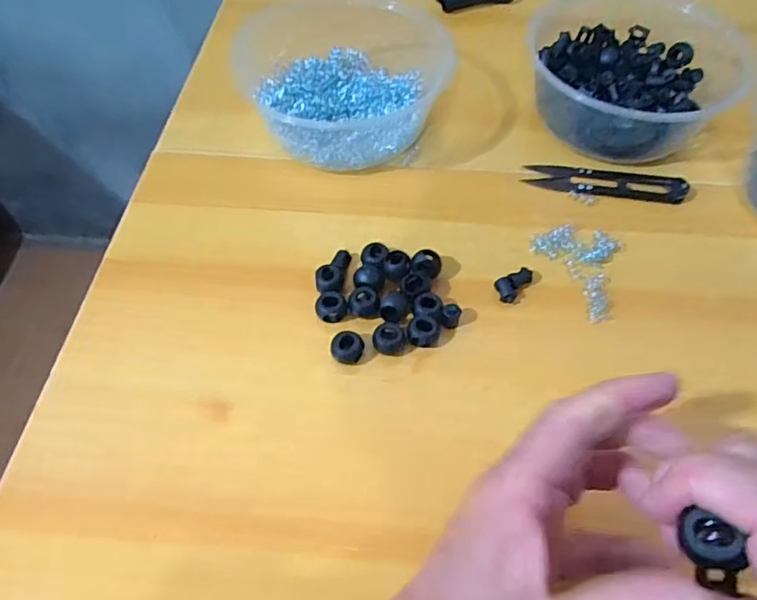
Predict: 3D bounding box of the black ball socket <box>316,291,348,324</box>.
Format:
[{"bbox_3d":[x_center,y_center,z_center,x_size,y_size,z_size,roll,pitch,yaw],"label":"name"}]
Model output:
[{"bbox_3d":[-0.026,0.005,0.300,0.017,0.014,0.014,-6,57,-5],"label":"black ball socket"}]

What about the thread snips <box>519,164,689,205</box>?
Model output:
[{"bbox_3d":[0.147,-0.077,0.352,0.098,0.010,0.023,8,57,5],"label":"thread snips"}]

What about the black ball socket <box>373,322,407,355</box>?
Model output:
[{"bbox_3d":[0.006,0.021,0.289,0.017,0.011,0.015,-3,57,-2],"label":"black ball socket"}]

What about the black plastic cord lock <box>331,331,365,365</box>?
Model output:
[{"bbox_3d":[-0.016,0.026,0.286,0.016,0.014,0.014,-2,57,-2],"label":"black plastic cord lock"}]

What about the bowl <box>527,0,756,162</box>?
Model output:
[{"bbox_3d":[0.177,-0.164,0.390,0.150,0.049,0.141,0,57,0],"label":"bowl"}]

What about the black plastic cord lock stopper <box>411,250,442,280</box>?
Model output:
[{"bbox_3d":[0.027,-0.019,0.312,0.016,0.013,0.018,18,58,11],"label":"black plastic cord lock stopper"}]

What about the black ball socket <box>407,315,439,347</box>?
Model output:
[{"bbox_3d":[0.024,0.016,0.290,0.016,0.013,0.013,11,57,6],"label":"black ball socket"}]

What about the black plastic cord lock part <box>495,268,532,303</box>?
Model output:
[{"bbox_3d":[0.078,-0.008,0.309,0.024,0.007,0.015,-21,59,-14],"label":"black plastic cord lock part"}]

